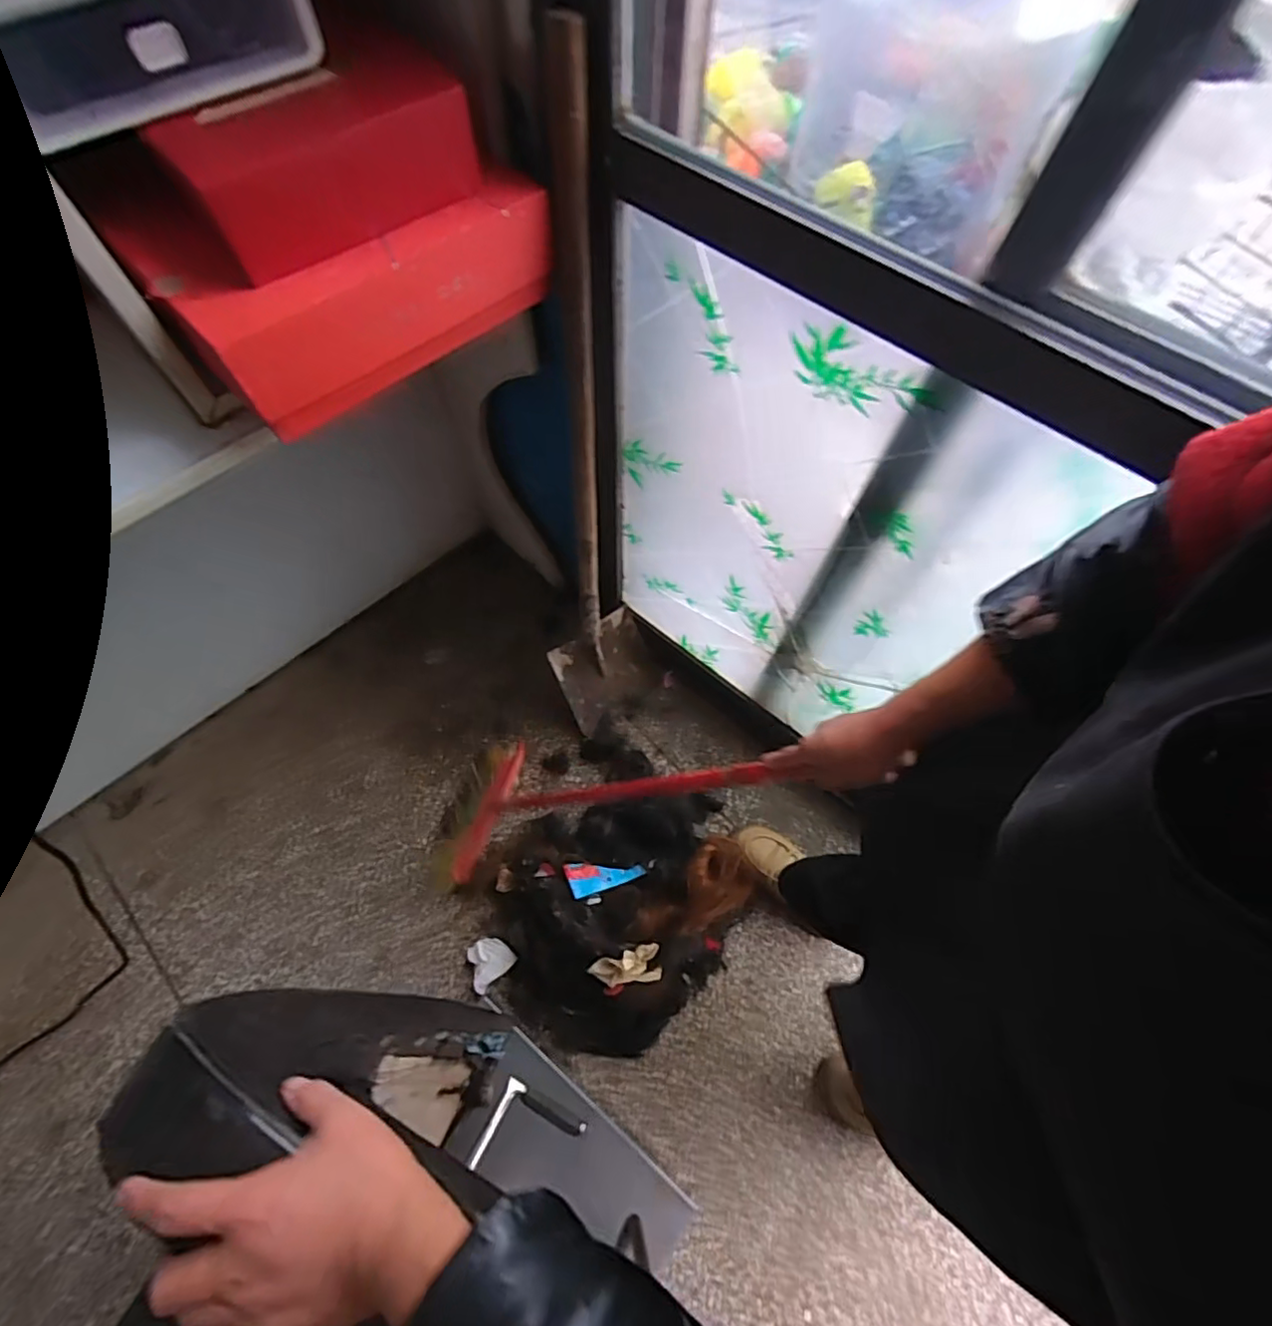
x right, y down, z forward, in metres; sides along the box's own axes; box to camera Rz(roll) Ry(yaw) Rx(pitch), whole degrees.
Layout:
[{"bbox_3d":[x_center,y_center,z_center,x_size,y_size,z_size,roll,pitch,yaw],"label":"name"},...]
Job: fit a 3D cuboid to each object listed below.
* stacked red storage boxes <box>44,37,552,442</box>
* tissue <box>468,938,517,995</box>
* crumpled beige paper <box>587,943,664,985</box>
[{"bbox_3d":[-0.246,-0.372,0.517,0.327,0.166,0.148,-39,72,-17],"label":"stacked red storage boxes"},{"bbox_3d":[-0.255,0.512,1.021,0.077,0.034,0.067,-41,70,-17],"label":"tissue"},{"bbox_3d":[-0.014,0.495,0.970,0.118,0.017,0.057,1,83,-20],"label":"crumpled beige paper"}]

